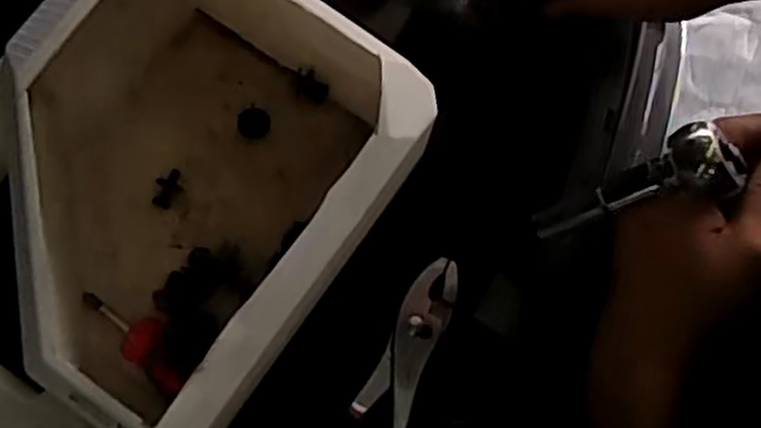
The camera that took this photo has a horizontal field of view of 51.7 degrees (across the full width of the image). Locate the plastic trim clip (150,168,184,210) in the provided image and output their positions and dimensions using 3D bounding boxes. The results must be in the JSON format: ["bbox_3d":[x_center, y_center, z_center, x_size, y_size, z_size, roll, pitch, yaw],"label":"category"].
[{"bbox_3d":[-0.129,-0.016,0.475,0.013,0.012,0.025,33,79,6],"label":"plastic trim clip"}]

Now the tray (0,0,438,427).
[{"bbox_3d":[-0.127,-0.001,0.421,0.208,0.104,0.272,34,79,6],"label":"tray"}]

